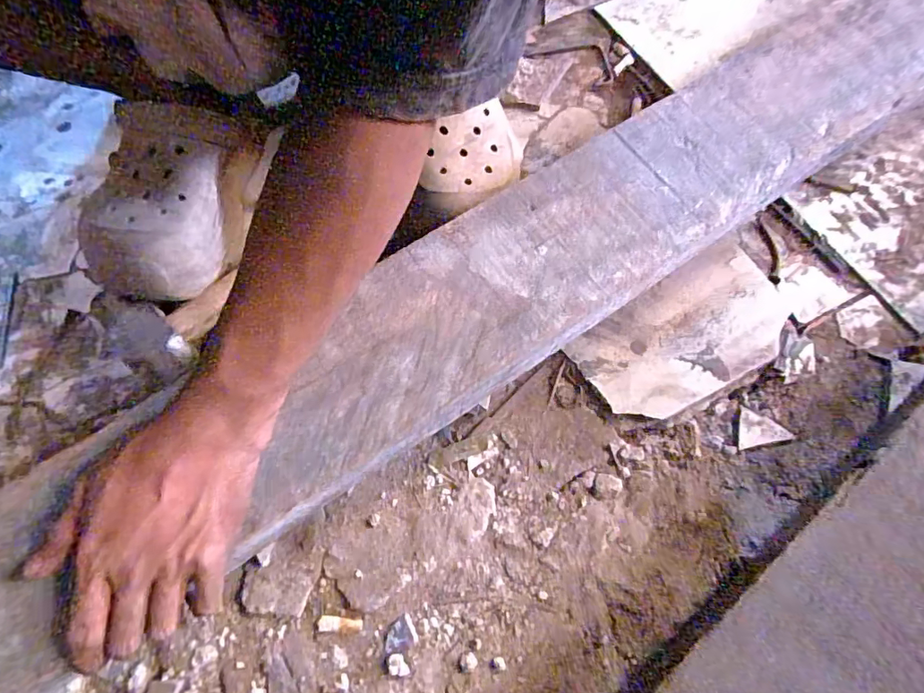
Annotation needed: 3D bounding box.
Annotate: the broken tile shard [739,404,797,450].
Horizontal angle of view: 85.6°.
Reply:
[{"bbox_3d":[0.248,0.065,0.414,0.039,0.008,0.033,-9,70,-5],"label":"broken tile shard"}]

